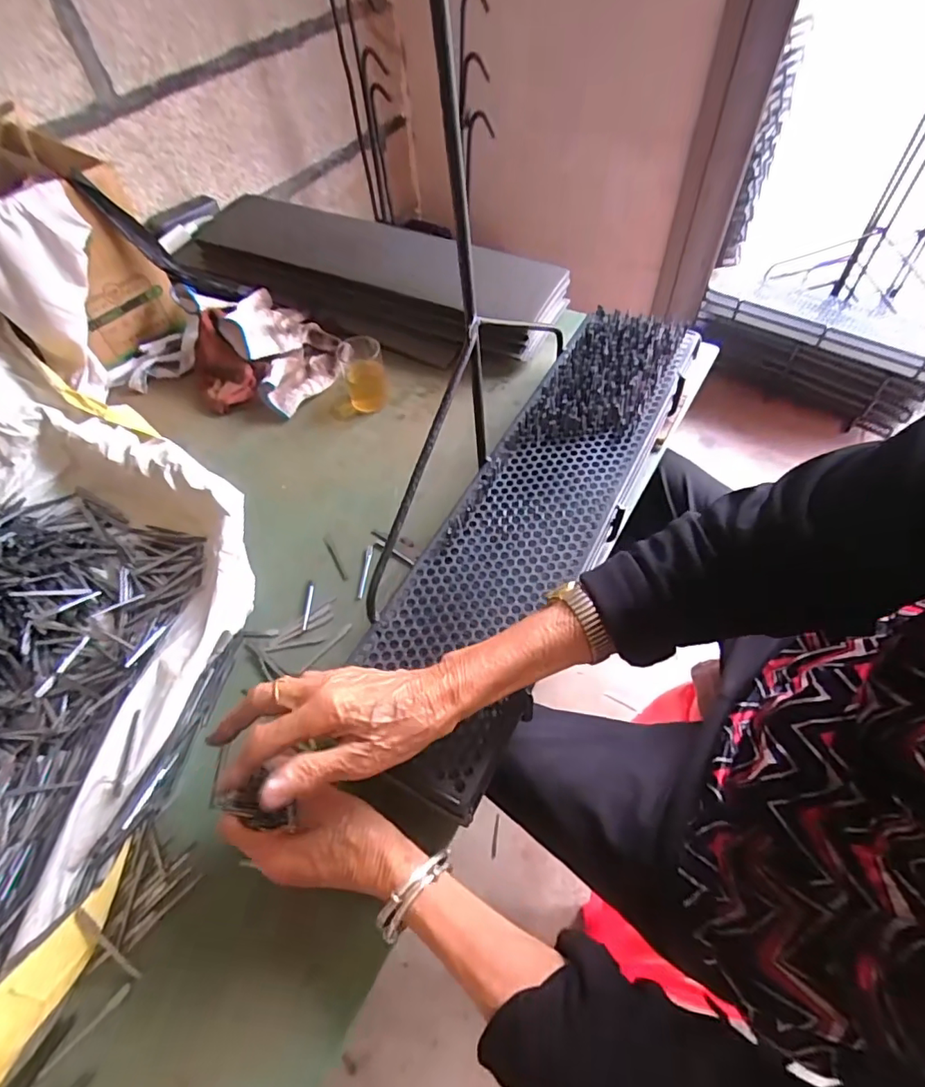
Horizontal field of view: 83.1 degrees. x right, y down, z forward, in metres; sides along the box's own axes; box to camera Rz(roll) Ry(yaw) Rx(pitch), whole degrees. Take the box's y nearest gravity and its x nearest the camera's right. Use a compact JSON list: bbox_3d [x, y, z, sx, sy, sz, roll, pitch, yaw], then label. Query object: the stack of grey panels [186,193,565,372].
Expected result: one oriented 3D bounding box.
[{"bbox_3d":[-0.195,-0.435,0.815,0.673,0.120,0.178,21,58,19],"label":"stack of grey panels"}]

